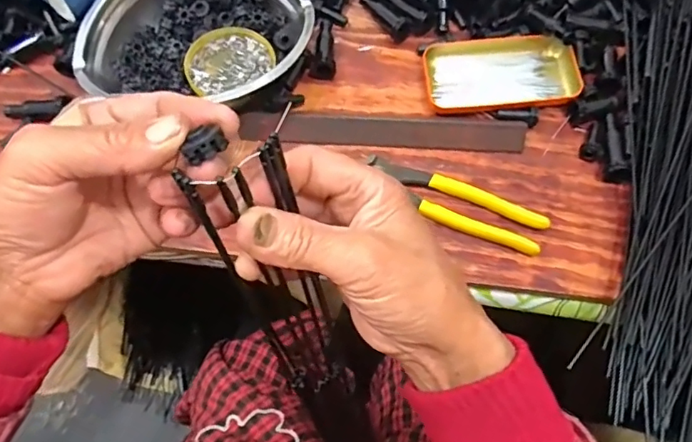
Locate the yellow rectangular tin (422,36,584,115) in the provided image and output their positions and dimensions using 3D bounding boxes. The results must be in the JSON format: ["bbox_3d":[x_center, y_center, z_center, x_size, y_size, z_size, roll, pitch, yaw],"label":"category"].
[{"bbox_3d":[0.151,-0.143,0.531,0.148,0.026,0.077,-3,67,1],"label":"yellow rectangular tin"}]

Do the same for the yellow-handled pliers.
[{"bbox_3d":[0.093,-0.016,0.475,0.162,0.011,0.041,21,69,11],"label":"yellow-handled pliers"}]

